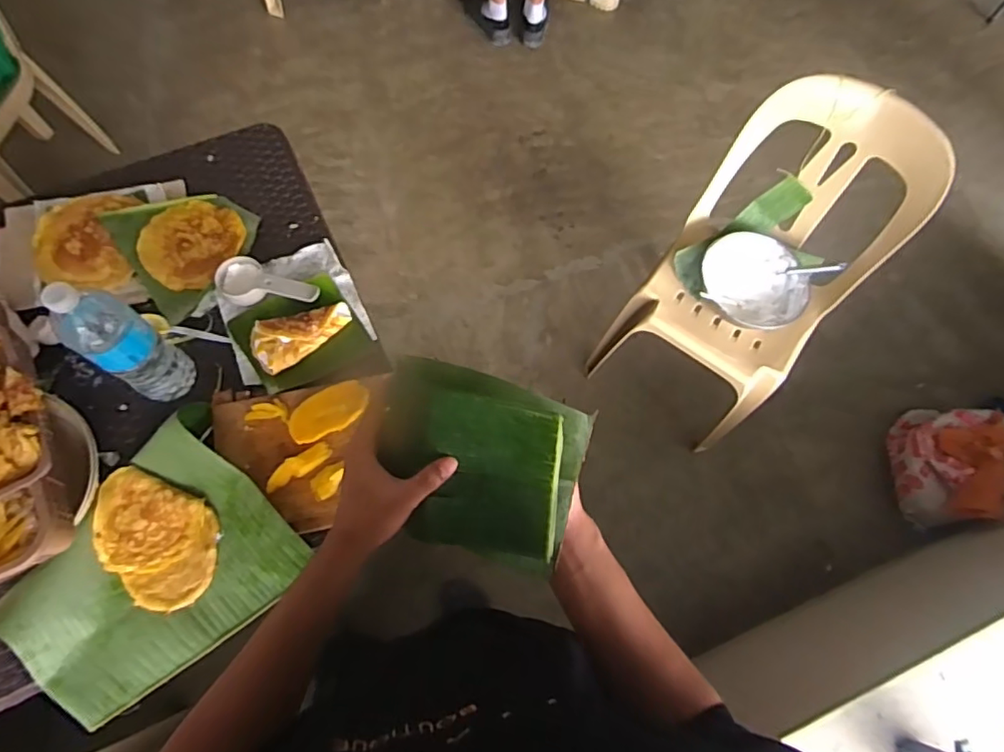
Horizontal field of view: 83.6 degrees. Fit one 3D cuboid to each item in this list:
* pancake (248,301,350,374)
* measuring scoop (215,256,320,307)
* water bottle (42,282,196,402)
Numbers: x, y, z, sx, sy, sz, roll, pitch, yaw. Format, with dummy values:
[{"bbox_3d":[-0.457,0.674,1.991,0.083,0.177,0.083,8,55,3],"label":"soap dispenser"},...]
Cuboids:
[{"bbox_3d":[-0.313,-0.075,0.861,0.151,0.018,0.089,-37,76,-15],"label":"pancake"},{"bbox_3d":[-0.364,-0.144,0.877,0.162,0.031,0.072,8,70,0],"label":"measuring scoop"},{"bbox_3d":[-0.482,-0.037,0.719,0.068,0.251,0.086,25,71,6],"label":"water bottle"}]

